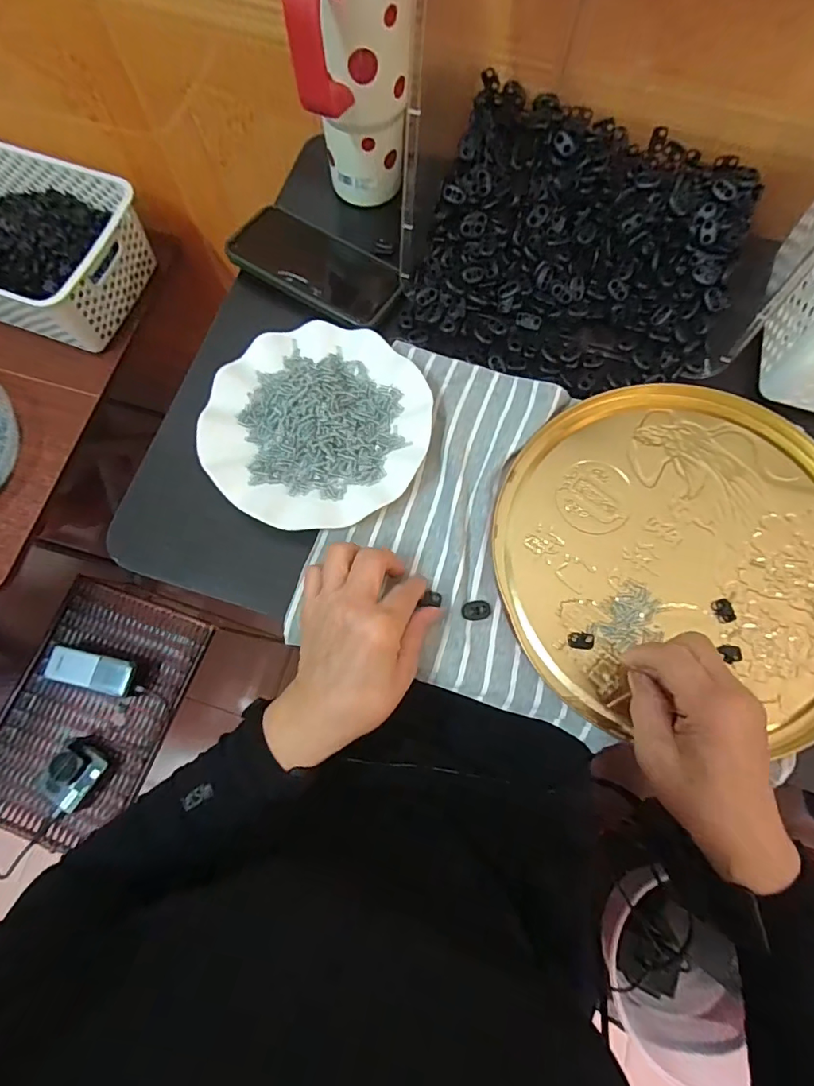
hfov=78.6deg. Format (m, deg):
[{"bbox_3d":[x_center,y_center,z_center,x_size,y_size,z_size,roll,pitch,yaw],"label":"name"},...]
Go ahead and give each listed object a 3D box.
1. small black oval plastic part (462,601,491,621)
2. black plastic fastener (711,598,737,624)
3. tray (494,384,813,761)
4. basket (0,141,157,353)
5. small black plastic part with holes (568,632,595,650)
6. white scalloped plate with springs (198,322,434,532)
[{"bbox_3d":[0.054,0.052,0.385,0.023,0.005,0.014,-10,75,-3],"label":"small black oval plastic part"},{"bbox_3d":[0.244,0.052,0.382,0.015,0.004,0.018,-19,75,-6],"label":"black plastic fastener"},{"bbox_3d":[0.220,0.003,0.393,0.287,0.013,0.268,0,74,0],"label":"tray"},{"bbox_3d":[-0.523,-0.399,0.676,0.317,0.121,0.205,22,75,6],"label":"basket"},{"bbox_3d":[0.132,0.074,0.376,0.020,0.004,0.012,5,74,1],"label":"small black plastic part with holes"},{"bbox_3d":[-0.075,-0.098,0.415,0.177,0.022,0.174,0,74,0],"label":"white scalloped plate with springs"}]

